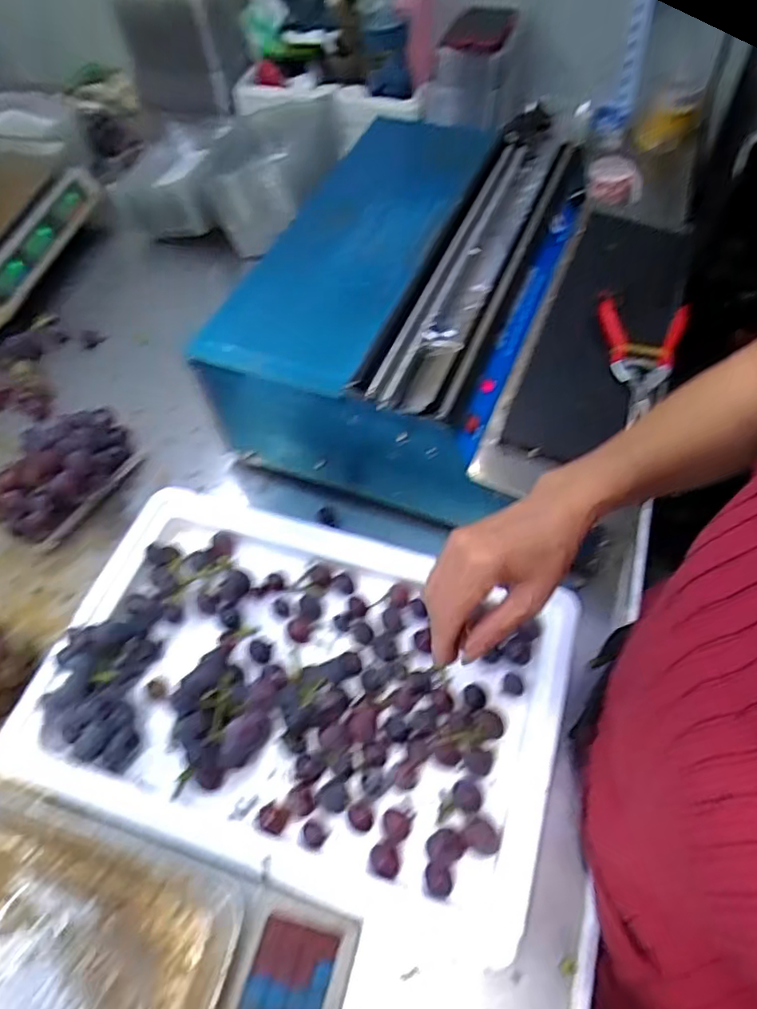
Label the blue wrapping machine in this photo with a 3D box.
[{"bbox_3d":[0.106,-0.245,0.741,0.408,0.156,0.518,19,60,15],"label":"blue wrapping machine"}]

